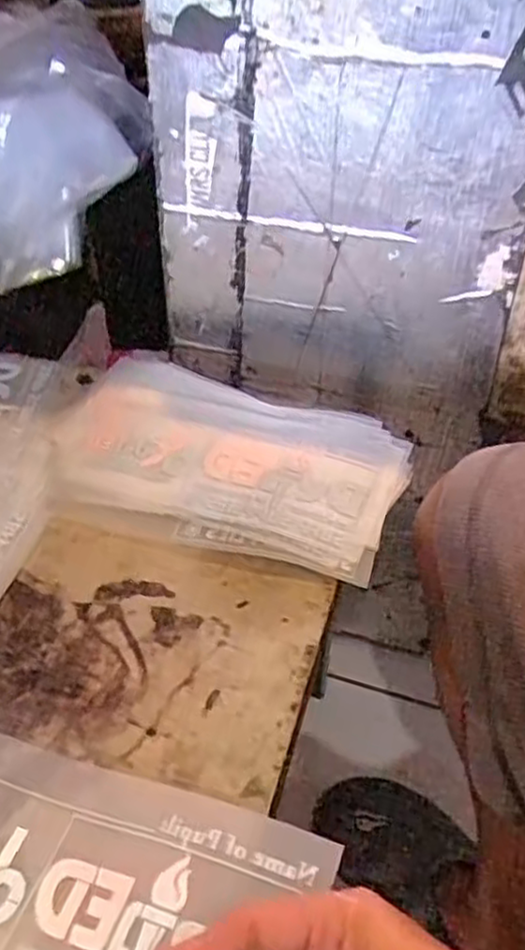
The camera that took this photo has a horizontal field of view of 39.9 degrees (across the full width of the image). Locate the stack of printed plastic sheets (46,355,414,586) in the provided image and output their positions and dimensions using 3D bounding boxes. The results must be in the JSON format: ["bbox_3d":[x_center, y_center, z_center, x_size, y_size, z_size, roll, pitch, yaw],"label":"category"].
[{"bbox_3d":[-0.032,-0.015,0.557,0.273,0.016,0.160,14,47,18],"label":"stack of printed plastic sheets"}]

